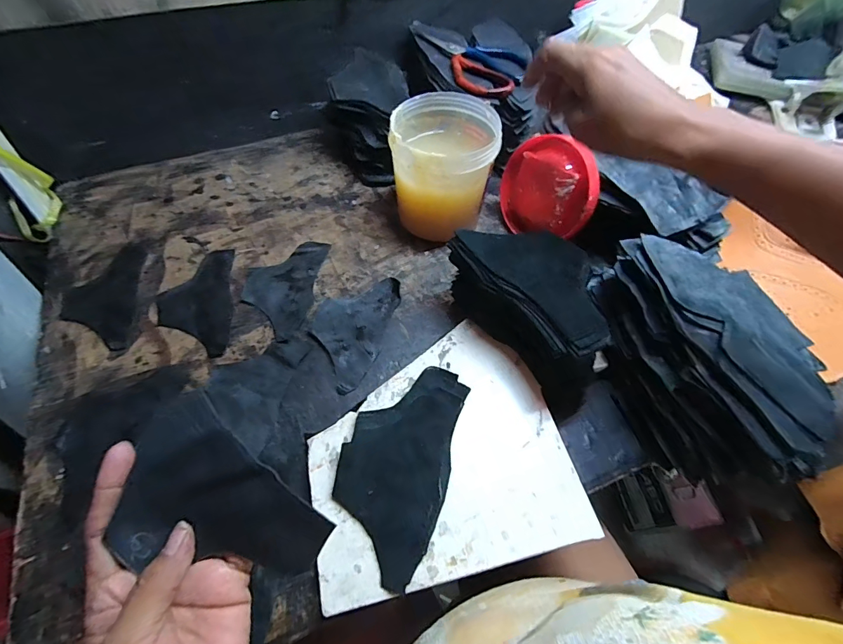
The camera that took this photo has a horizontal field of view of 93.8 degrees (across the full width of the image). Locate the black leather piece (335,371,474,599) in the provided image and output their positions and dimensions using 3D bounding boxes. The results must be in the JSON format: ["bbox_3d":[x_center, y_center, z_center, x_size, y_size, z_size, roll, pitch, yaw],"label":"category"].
[{"bbox_3d":[-0.019,0.114,0.336,0.089,0.013,0.173,16,59,9],"label":"black leather piece"}]

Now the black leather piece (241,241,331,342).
[{"bbox_3d":[-0.163,-0.044,0.457,0.082,0.009,0.139,4,58,1],"label":"black leather piece"}]

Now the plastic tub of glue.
[{"bbox_3d":[0.026,-0.180,0.478,0.112,0.131,0.121,1,58,-1],"label":"plastic tub of glue"}]

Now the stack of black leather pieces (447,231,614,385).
[{"bbox_3d":[0.102,-0.018,0.383,0.100,0.079,0.155,-19,60,-13],"label":"stack of black leather pieces"}]

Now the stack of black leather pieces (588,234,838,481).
[{"bbox_3d":[0.244,0.026,0.344,0.124,0.082,0.202,0,58,-1],"label":"stack of black leather pieces"}]

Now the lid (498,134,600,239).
[{"bbox_3d":[0.141,-0.161,0.461,0.020,0.097,0.122,-18,18,-34],"label":"lid"}]

